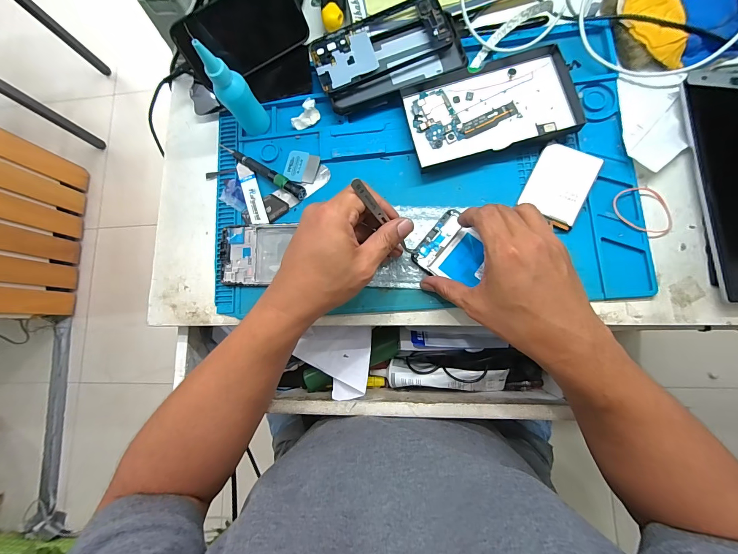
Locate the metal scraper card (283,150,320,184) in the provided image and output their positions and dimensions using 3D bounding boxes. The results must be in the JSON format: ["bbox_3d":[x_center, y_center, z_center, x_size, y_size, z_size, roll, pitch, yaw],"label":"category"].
[{"bbox_3d":[-0.082,-0.134,0.386,0.040,0.004,0.040,9,80,5],"label":"metal scraper card"}]

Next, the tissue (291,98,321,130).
[{"bbox_3d":[-0.077,-0.198,0.389,0.038,0.015,0.020,-44,79,-1],"label":"tissue"}]

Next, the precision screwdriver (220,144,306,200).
[{"bbox_3d":[-0.131,-0.131,0.387,0.128,0.015,0.014,33,87,11],"label":"precision screwdriver"}]

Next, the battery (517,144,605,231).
[{"bbox_3d":[0.206,-0.100,0.342,0.061,0.007,0.085,26,86,10],"label":"battery"}]

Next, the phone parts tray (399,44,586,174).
[{"bbox_3d":[0.134,-0.191,0.358,0.177,0.016,0.107,-15,80,5],"label":"phone parts tray"}]

